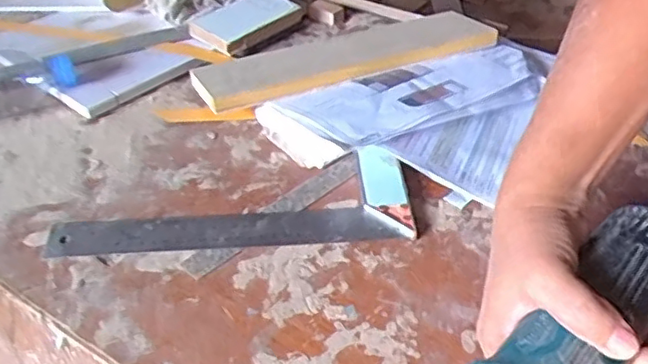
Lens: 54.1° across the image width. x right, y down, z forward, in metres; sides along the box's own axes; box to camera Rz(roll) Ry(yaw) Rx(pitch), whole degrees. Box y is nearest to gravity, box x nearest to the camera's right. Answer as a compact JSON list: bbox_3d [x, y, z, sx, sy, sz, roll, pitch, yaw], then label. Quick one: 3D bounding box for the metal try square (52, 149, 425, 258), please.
[{"bbox_3d":[-0.078,0.020,0.555,0.306,0.011,0.098,-3,40,-5],"label":"metal try square"}]

